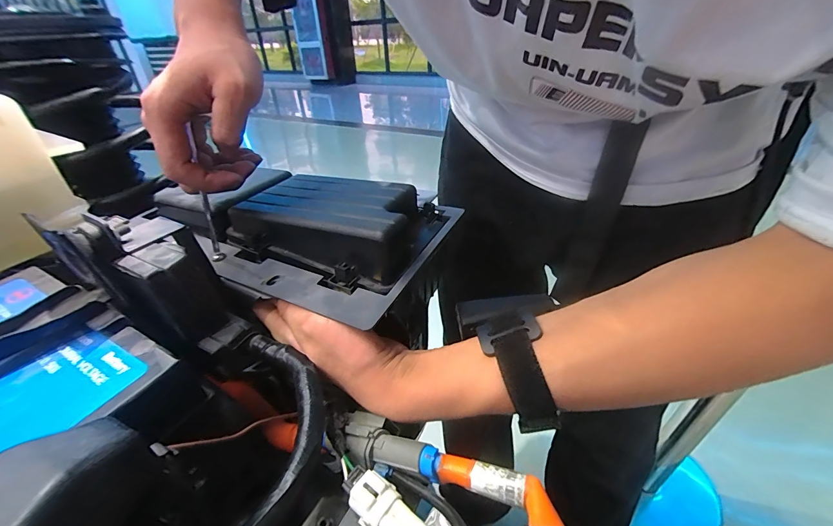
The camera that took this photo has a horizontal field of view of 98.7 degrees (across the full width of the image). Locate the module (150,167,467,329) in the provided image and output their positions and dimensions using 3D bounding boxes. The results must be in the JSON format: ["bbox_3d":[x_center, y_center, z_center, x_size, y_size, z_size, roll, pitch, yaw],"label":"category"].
[{"bbox_3d":[-0.096,-0.037,0.298,0.229,0.045,0.143,14,37,24],"label":"module"}]

